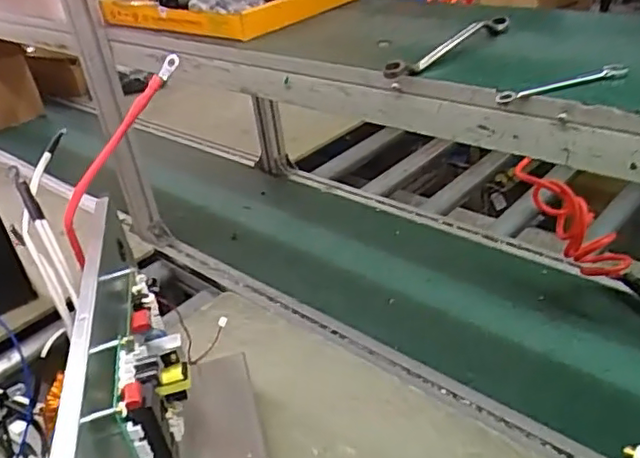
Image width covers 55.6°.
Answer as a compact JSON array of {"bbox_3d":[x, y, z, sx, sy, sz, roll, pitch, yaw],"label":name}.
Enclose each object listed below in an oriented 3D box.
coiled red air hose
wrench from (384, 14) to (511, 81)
[{"bbox_3d":[0.387,-0.014,0.922,0.082,0.224,0.084,-34,8,39],"label":"coiled red air hose"},{"bbox_3d":[0.146,-0.204,0.681,0.023,0.024,0.228,22,42,41],"label":"wrench"}]

